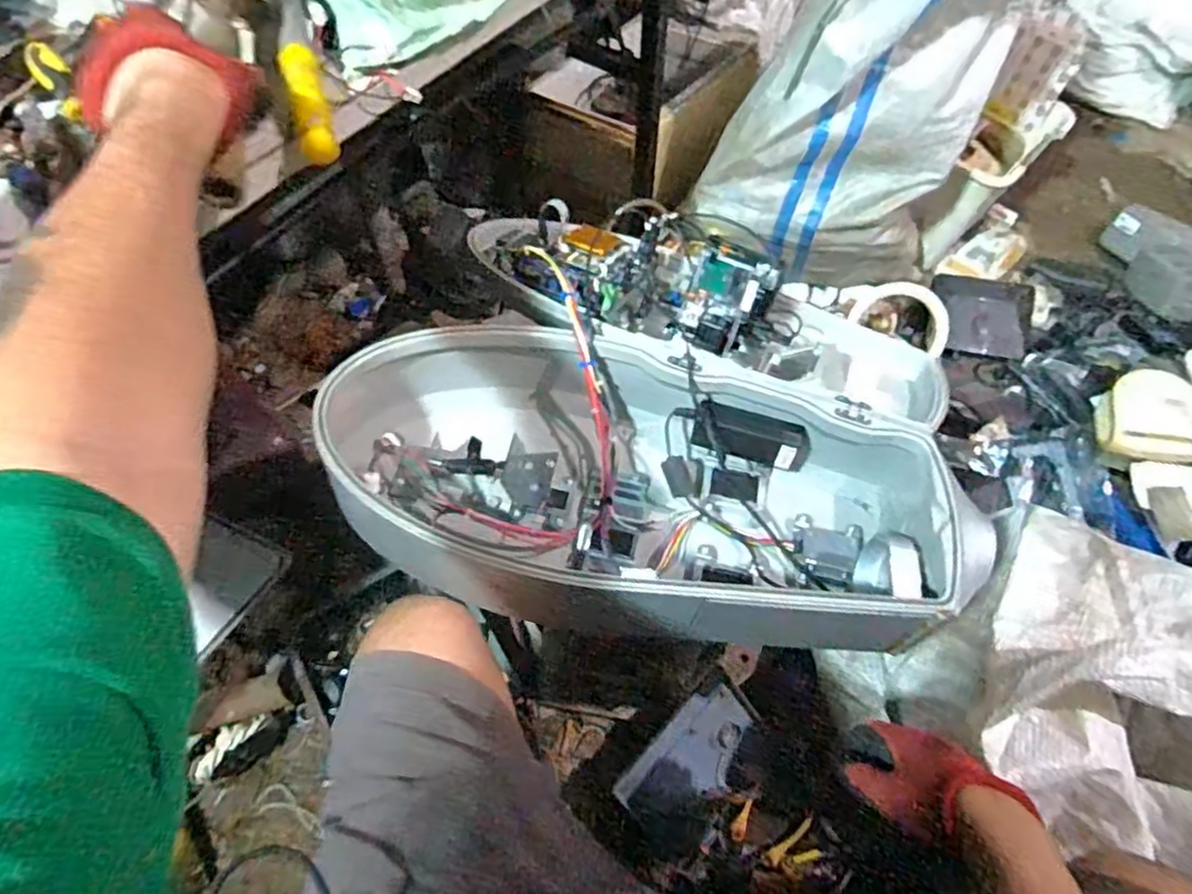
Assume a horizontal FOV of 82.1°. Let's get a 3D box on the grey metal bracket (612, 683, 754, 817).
[{"bbox_3d":[0.126,0.409,0.913,0.206,0.021,0.111,-42,102,-19],"label":"grey metal bracket"}]

